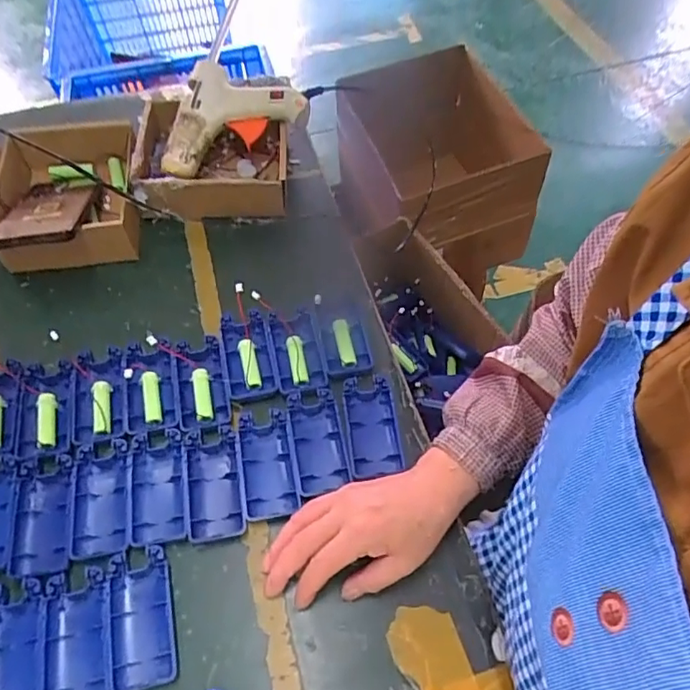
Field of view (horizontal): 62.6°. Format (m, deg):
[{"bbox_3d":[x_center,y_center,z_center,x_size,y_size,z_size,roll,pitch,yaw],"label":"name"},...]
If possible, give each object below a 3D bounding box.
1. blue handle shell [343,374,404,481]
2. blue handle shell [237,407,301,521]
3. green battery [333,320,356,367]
[{"bbox_3d":[0.022,0.071,0.504,0.044,0.013,0.090,-7,58,-3],"label":"blue handle shell"},{"bbox_3d":[-0.066,0.099,0.481,0.044,0.014,0.092,-9,58,-5],"label":"blue handle shell"},{"bbox_3d":[0.000,-0.004,0.540,0.016,0.013,0.052,-9,58,-4],"label":"green battery"}]

